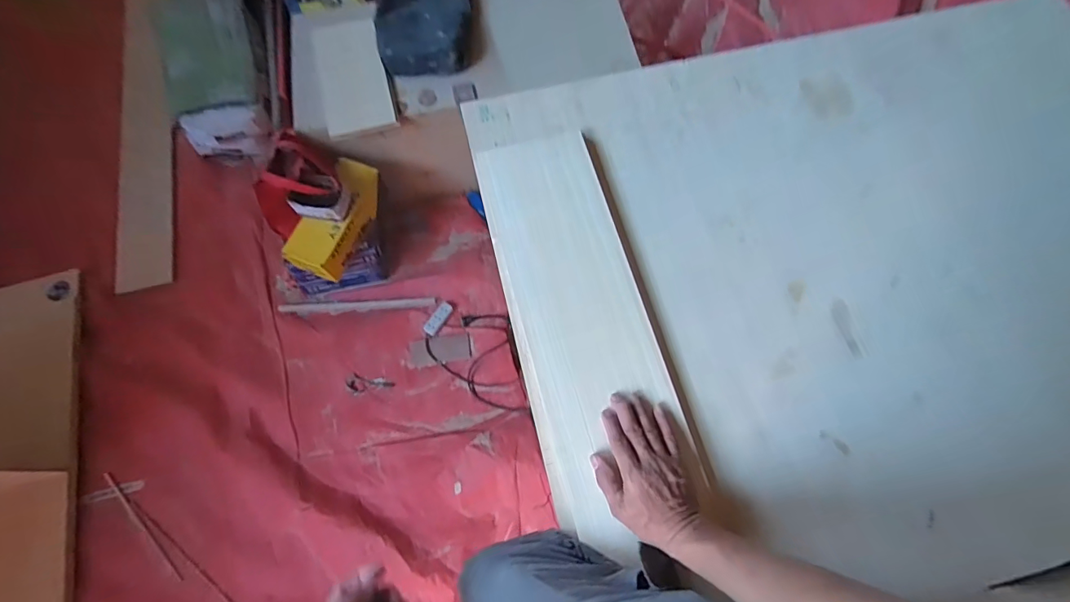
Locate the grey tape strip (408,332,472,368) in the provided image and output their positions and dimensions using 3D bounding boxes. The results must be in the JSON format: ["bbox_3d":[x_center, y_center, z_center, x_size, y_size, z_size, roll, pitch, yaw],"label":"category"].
[{"bbox_3d":[-0.301,0.157,1.507,0.187,0.010,0.084,-11,70,-4],"label":"grey tape strip"}]

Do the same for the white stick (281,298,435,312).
[{"bbox_3d":[-0.578,0.012,1.546,0.494,0.019,0.031,-2,75,-3],"label":"white stick"}]

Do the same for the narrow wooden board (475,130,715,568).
[{"bbox_3d":[0.074,0.017,0.693,0.208,0.028,0.616,-11,71,-5],"label":"narrow wooden board"}]

